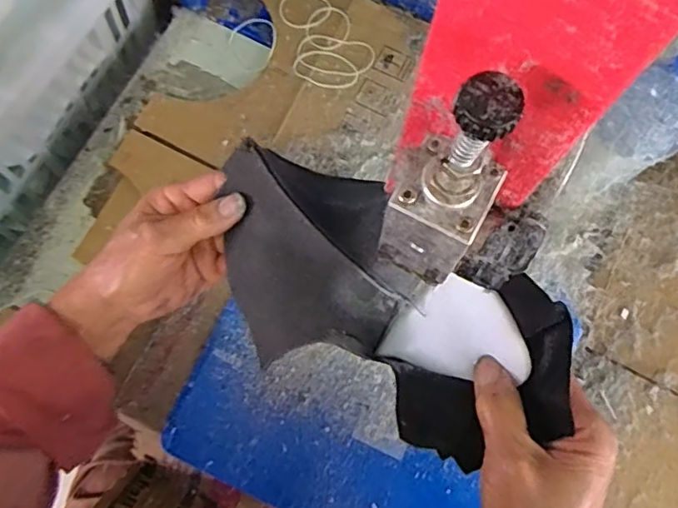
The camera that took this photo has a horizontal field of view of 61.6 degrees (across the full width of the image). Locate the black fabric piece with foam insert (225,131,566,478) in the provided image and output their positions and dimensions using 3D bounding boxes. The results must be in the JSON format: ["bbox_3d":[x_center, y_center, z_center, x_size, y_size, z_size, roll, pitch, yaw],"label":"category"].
[{"bbox_3d":[0.017,0.029,0.339,0.237,0.059,0.115,33,77,17],"label":"black fabric piece with foam insert"}]

